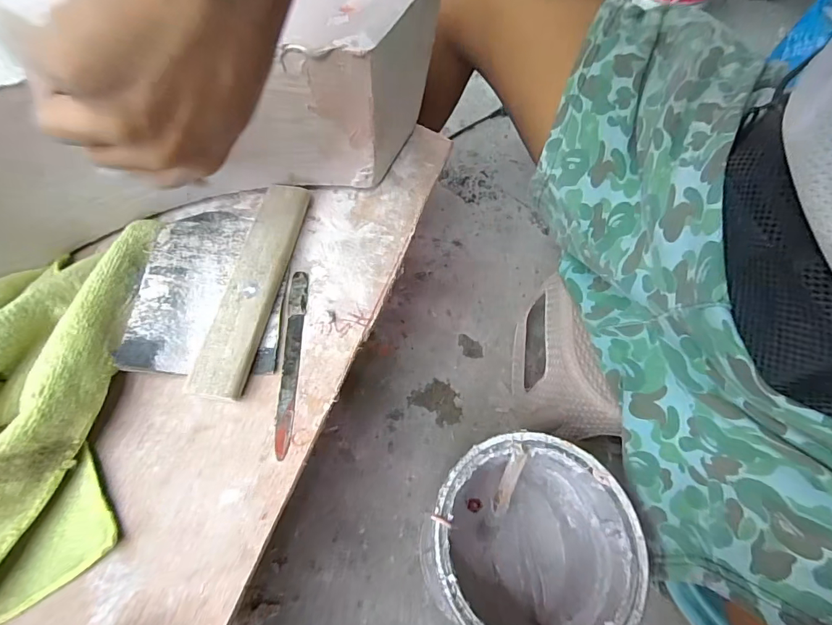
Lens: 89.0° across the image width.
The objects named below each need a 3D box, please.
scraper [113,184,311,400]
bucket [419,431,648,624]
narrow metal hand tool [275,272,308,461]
[{"bbox_3d":[-0.160,-0.028,0.347,0.108,0.020,0.194,3,61,-1],"label":"scraper"},{"bbox_3d":[0.093,0.226,0.419,0.161,0.212,0.160,1,61,-2],"label":"bucket"},{"bbox_3d":[-0.095,0.033,0.326,0.014,0.004,0.149,-1,61,-3],"label":"narrow metal hand tool"}]

